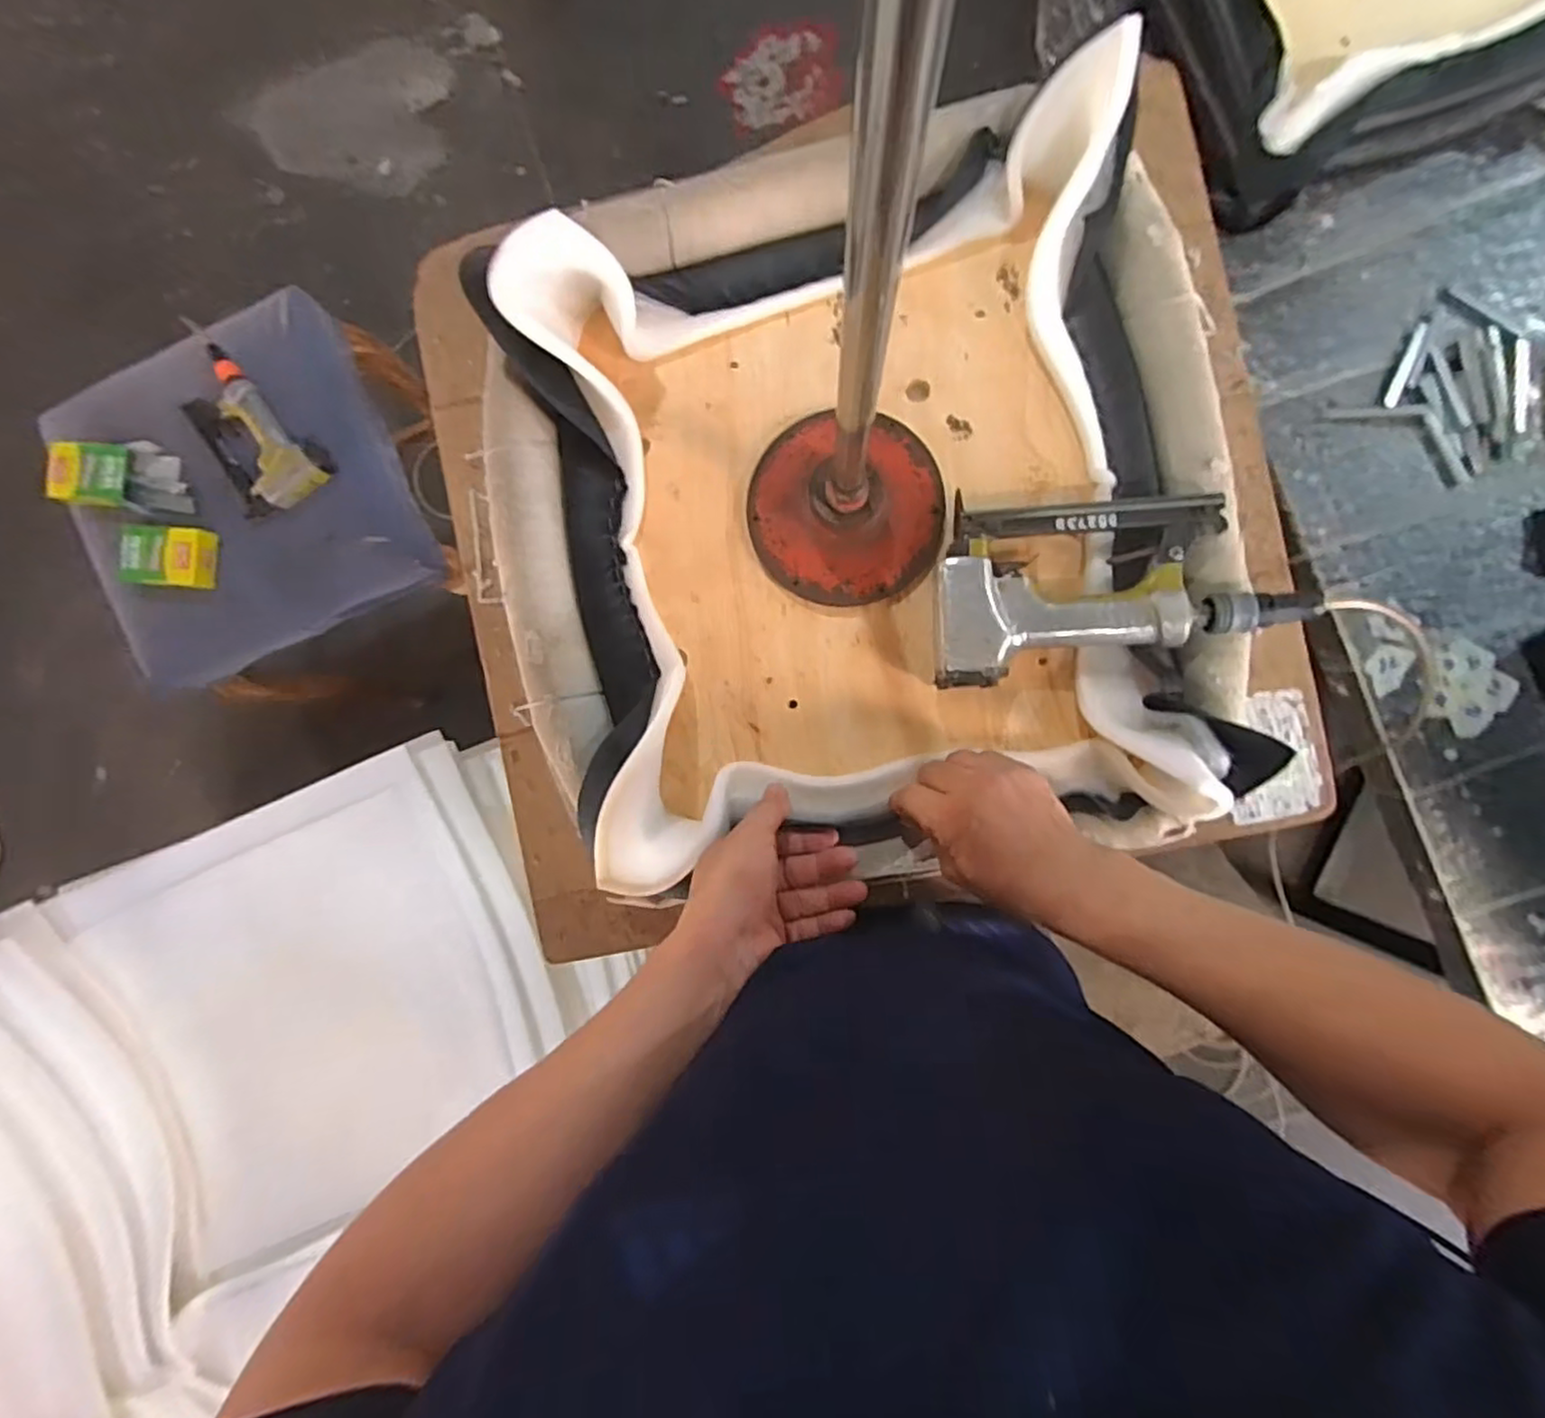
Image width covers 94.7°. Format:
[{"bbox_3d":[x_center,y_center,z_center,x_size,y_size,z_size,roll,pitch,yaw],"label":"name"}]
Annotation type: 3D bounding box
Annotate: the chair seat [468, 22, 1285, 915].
[{"bbox_3d":[0.072,-0.132,0.502,0.461,0.121,0.489,-10,90,6],"label":"chair seat"}]

